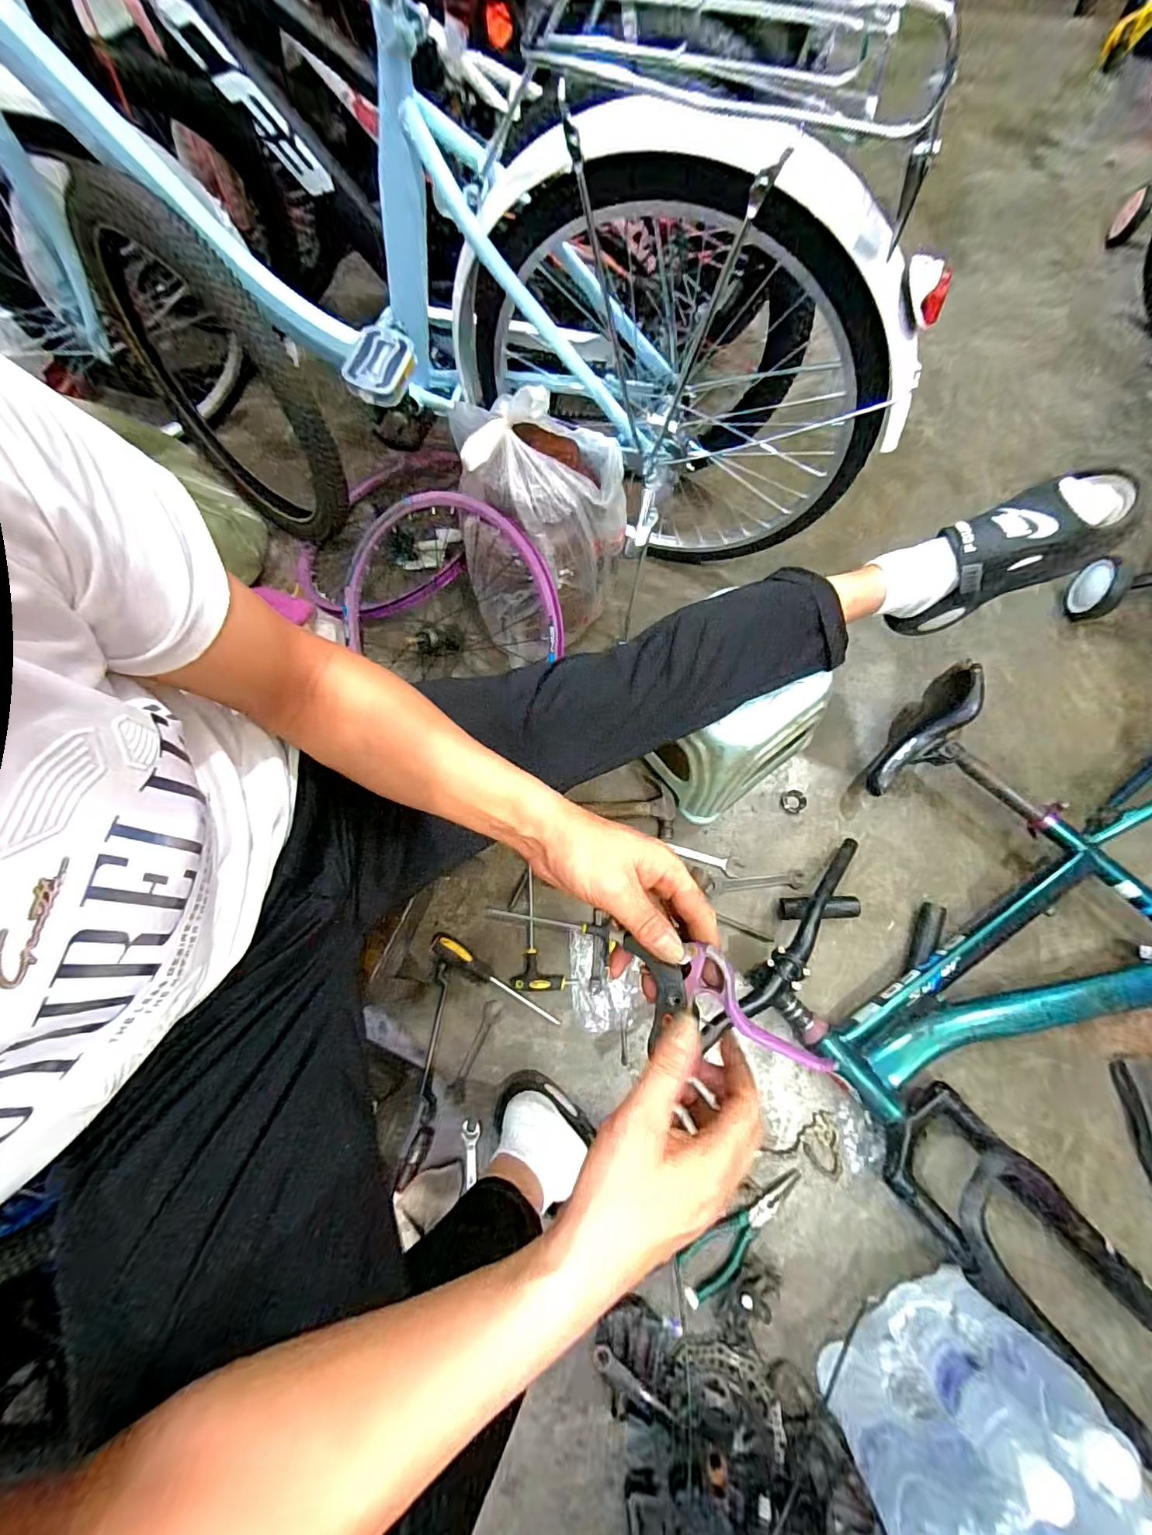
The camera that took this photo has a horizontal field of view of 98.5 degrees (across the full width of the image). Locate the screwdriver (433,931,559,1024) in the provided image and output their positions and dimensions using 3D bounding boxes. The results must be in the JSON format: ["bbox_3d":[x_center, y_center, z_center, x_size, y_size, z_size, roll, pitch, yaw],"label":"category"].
[{"bbox_3d":[-0.123,0.319,0.755,0.226,0.027,0.033,26,74,11],"label":"screwdriver"}]

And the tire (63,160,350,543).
[{"bbox_3d":[-0.582,-0.619,0.826,0.489,0.484,0.081,33,67,8],"label":"tire"}]

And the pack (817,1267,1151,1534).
[{"bbox_3d":[0.468,0.775,0.479,0.230,0.213,0.341,-34,73,-8],"label":"pack"}]

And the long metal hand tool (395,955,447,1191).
[{"bbox_3d":[-0.212,0.440,0.725,0.031,0.020,0.282,5,71,4],"label":"long metal hand tool"}]

